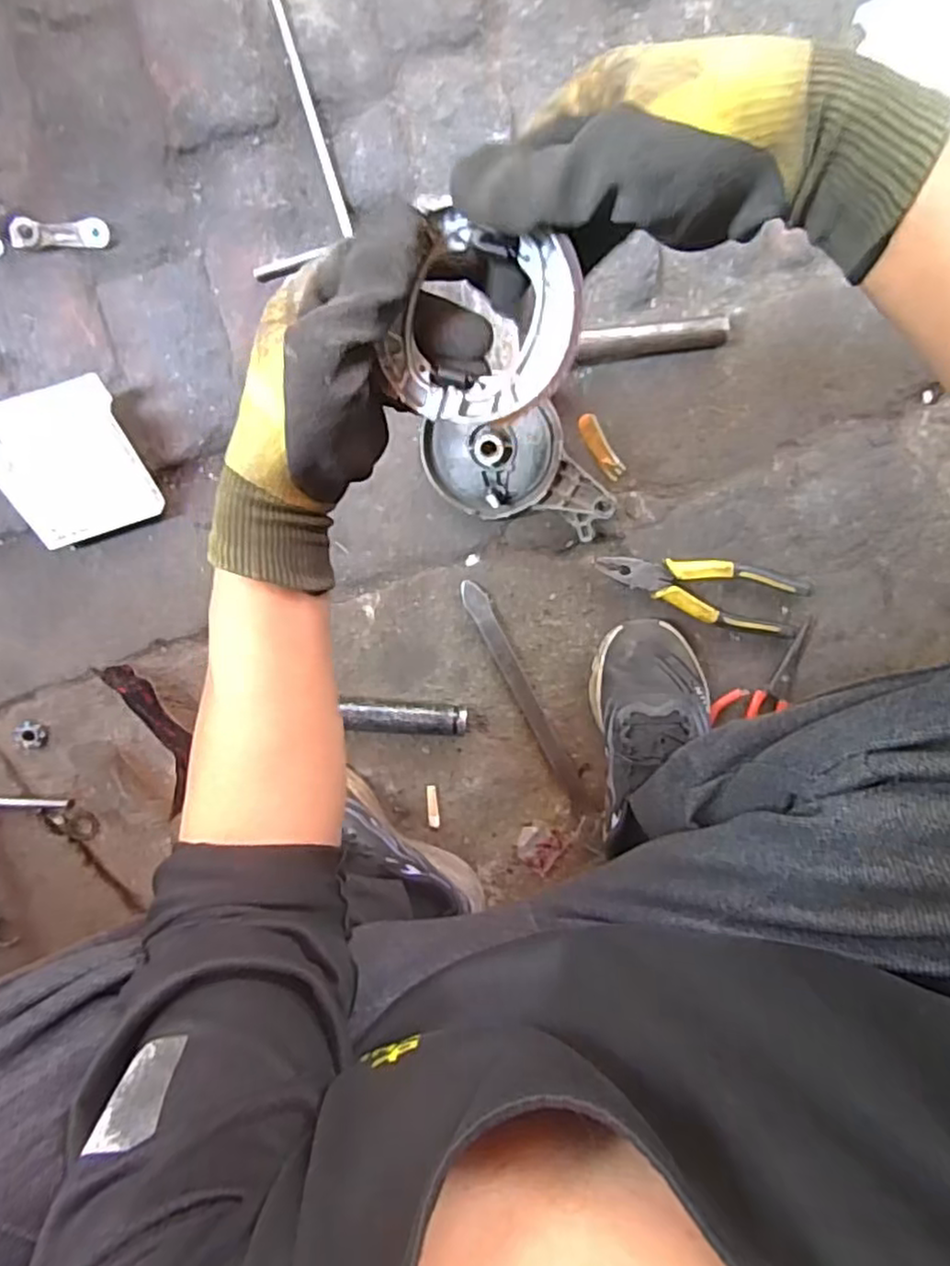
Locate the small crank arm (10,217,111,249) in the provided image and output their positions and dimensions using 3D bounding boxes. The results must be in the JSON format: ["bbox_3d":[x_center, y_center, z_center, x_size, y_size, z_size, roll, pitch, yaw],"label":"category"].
[{"bbox_3d":[-0.357,-0.346,0.594,0.075,0.019,0.022,-3,98,-3],"label":"small crank arm"}]

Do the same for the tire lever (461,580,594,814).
[{"bbox_3d":[0.052,0.065,0.671,0.022,0.011,0.254,-28,99,1],"label":"tire lever"}]

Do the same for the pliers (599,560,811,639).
[{"bbox_3d":[0.212,-0.041,0.644,0.195,0.022,0.057,11,98,-3],"label":"pliers"}]

